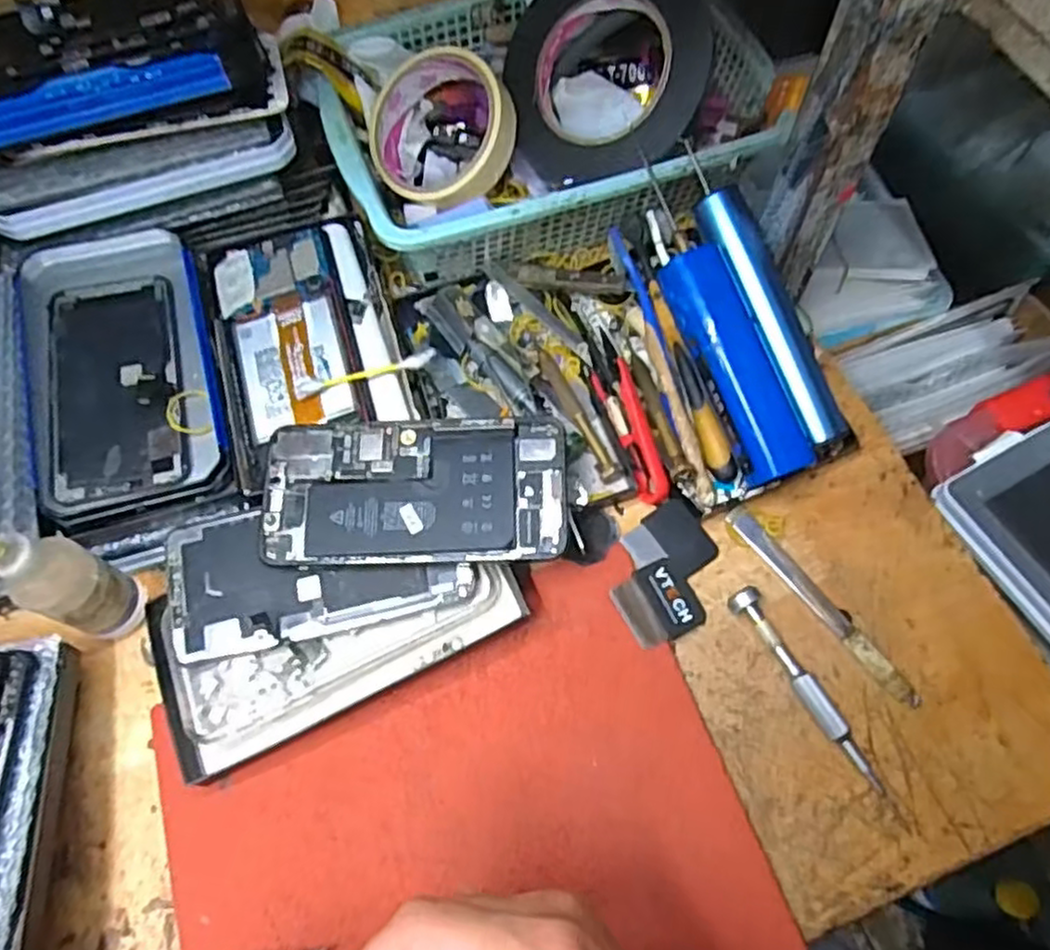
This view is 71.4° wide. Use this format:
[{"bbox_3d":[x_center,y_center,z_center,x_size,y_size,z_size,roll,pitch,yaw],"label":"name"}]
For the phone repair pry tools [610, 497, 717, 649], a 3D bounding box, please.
[{"bbox_3d":[0.076,0.052,0.389,0.072,0.004,0.057,-35,73,-21],"label":"phone repair pry tools"}]

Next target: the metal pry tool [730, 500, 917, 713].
[{"bbox_3d":[0.155,0.067,0.385,0.013,0.004,0.129,-34,69,-14],"label":"metal pry tool"}]

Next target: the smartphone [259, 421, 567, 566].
[{"bbox_3d":[-0.057,0.008,0.376,0.153,0.005,0.074,-1,73,3],"label":"smartphone"}]

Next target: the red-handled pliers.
[{"bbox_3d":[0.058,-0.034,0.416,0.017,0.030,0.099,-18,66,-7],"label":"red-handled pliers"}]

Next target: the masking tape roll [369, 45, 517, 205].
[{"bbox_3d":[-0.052,-0.215,0.457,0.090,0.028,0.090,4,101,22],"label":"masking tape roll"}]

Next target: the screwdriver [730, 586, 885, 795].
[{"bbox_3d":[0.138,0.103,0.359,0.013,0.015,0.108,-29,68,-12],"label":"screwdriver"}]

